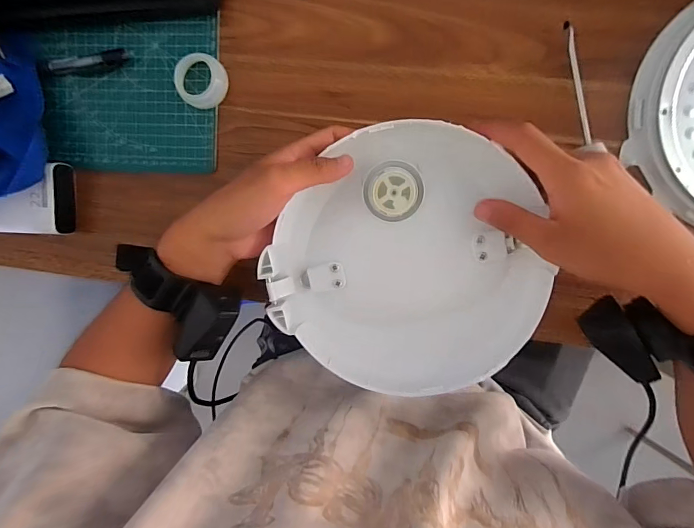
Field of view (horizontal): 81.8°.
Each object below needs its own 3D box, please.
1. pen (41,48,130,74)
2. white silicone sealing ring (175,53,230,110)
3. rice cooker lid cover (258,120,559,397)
[{"bbox_3d":[-0.241,-0.187,0.369,0.083,0.012,0.012,-8,95,6],"label":"pen"},{"bbox_3d":[-0.130,-0.164,0.359,0.042,0.016,0.043,1,96,6],"label":"white silicone sealing ring"},{"bbox_3d":[0.049,0.002,0.308,0.195,0.034,0.201,42,98,2],"label":"rice cooker lid cover"}]

